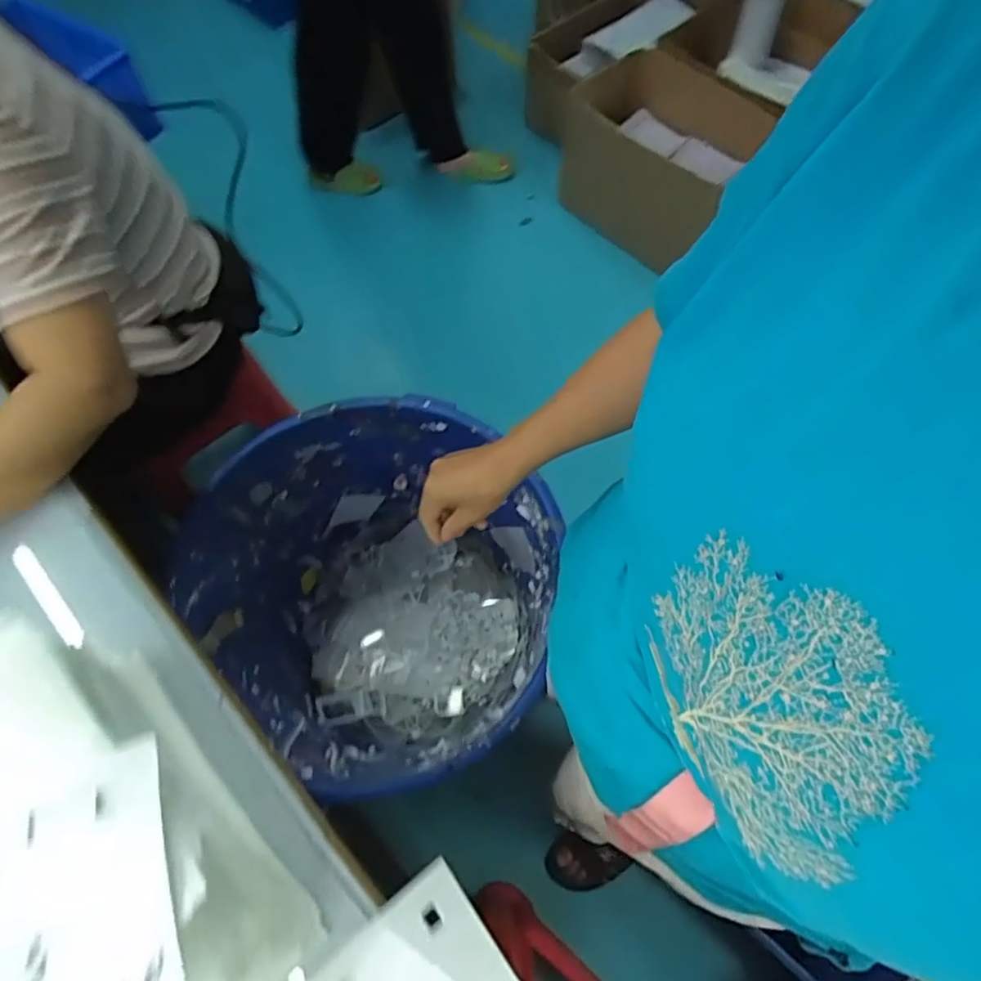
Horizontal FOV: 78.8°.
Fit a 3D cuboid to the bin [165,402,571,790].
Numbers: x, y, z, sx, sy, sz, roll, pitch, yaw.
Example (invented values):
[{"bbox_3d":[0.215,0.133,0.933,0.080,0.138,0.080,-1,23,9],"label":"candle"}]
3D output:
[{"bbox_3d":[-0.174,0.181,1.046,0.509,0.496,0.475,-26,69,-11],"label":"bin"}]

